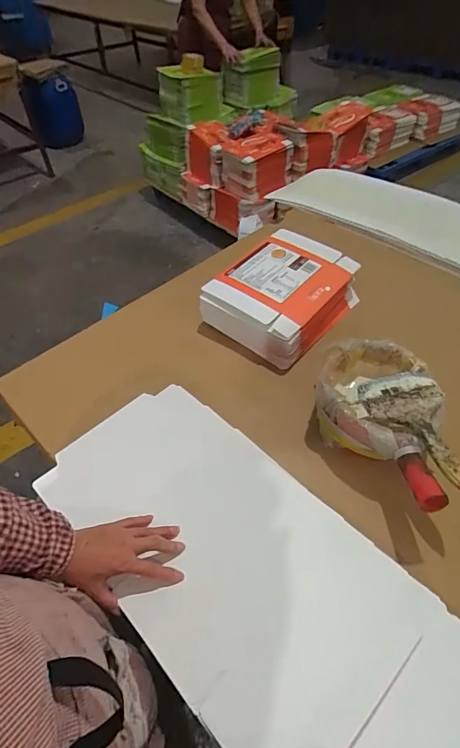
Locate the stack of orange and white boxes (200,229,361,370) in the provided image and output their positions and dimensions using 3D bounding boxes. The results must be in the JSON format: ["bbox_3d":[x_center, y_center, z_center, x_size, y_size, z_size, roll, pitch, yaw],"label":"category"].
[{"bbox_3d":[0.119,-0.180,0.892,0.236,0.089,0.315,31,57,25],"label":"stack of orange and white boxes"}]

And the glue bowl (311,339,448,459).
[{"bbox_3d":[0.241,0.046,0.673,0.190,0.104,0.190,-1,49,1],"label":"glue bowl"}]

